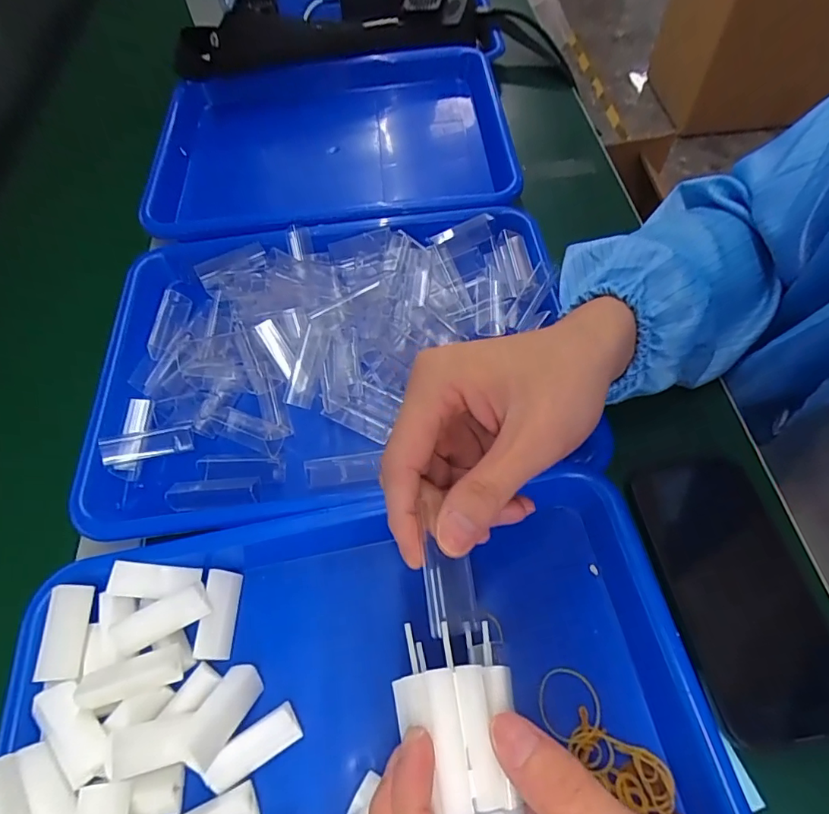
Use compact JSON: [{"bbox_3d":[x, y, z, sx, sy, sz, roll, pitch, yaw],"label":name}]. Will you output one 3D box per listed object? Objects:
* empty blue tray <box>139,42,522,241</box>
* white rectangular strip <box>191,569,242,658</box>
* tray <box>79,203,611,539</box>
[{"bbox_3d":[-0.084,-0.254,0.501,0.324,0.052,0.262,-9,59,-1],"label":"empty blue tray"},{"bbox_3d":[-0.107,0.114,0.279,0.015,0.019,0.045,0,59,4],"label":"white rectangular strip"},{"bbox_3d":[-0.059,-0.043,0.360,0.326,0.044,0.240,-9,58,-1],"label":"tray"}]

